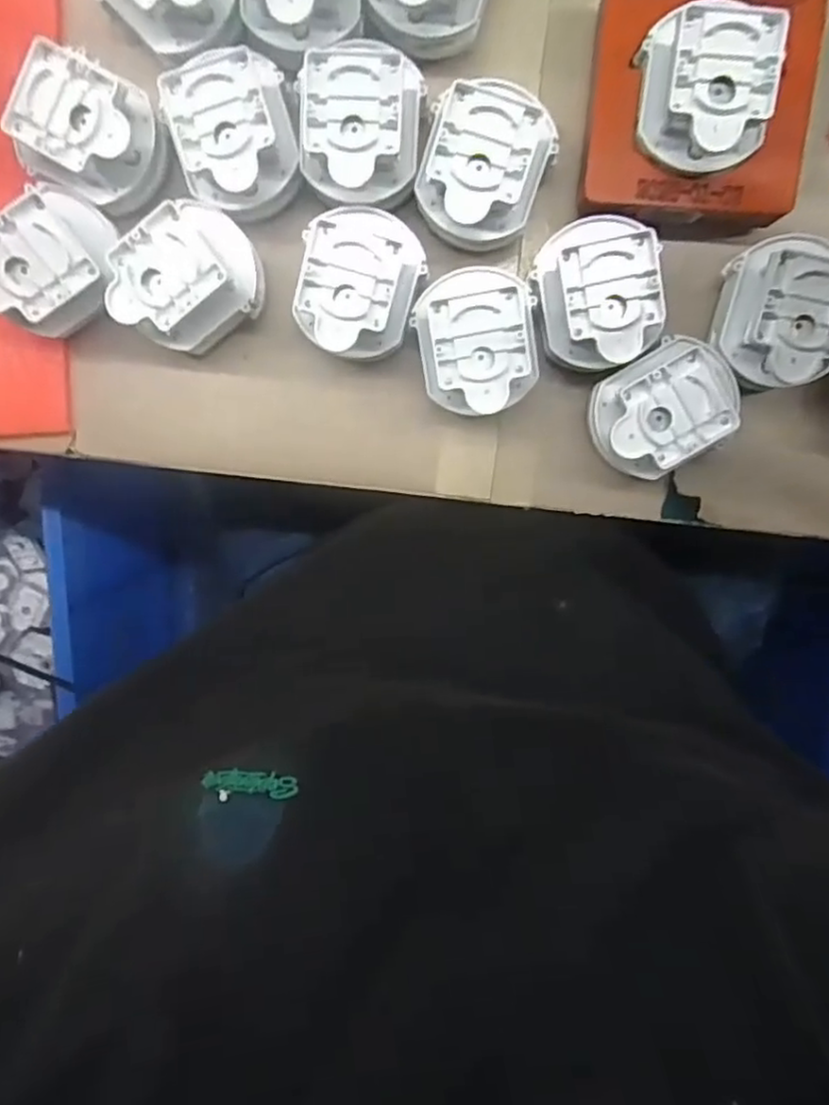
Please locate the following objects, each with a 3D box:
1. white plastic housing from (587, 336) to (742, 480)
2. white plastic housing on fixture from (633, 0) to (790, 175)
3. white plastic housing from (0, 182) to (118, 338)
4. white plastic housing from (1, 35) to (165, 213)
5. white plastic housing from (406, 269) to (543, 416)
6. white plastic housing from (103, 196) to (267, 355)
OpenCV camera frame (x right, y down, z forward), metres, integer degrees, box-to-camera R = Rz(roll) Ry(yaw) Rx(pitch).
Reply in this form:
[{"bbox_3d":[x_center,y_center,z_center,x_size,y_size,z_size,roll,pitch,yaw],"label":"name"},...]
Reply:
[{"bbox_3d":[0.123,-0.072,0.335,0.072,0.049,0.054,-35,96,7],"label":"white plastic housing"},{"bbox_3d":[0.129,-0.204,0.293,0.052,0.031,0.058,-3,99,3],"label":"white plastic housing on fixture"},{"bbox_3d":[-0.180,-0.143,0.329,0.067,0.045,0.055,-40,95,8],"label":"white plastic housing"},{"bbox_3d":[-0.159,-0.204,0.323,0.064,0.041,0.058,25,99,-2],"label":"white plastic housing"},{"bbox_3d":[0.031,-0.105,0.335,0.058,0.048,0.069,-3,99,3],"label":"white plastic housing"},{"bbox_3d":[-0.112,-0.137,0.336,0.070,0.050,0.061,-40,95,8],"label":"white plastic housing"}]

